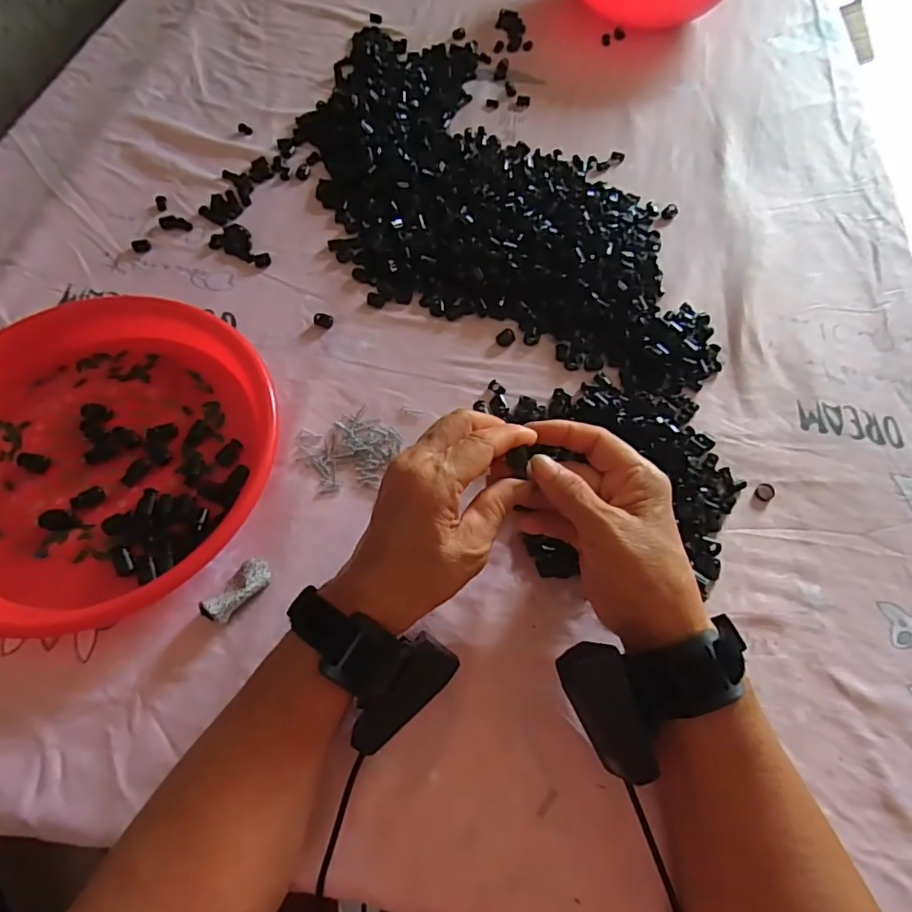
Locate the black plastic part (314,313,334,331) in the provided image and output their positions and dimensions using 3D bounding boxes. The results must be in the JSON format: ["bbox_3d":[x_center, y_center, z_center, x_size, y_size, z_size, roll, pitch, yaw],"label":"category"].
[{"bbox_3d":[-0.113,-0.117,0.466,0.017,0.004,0.014,18,65,6],"label":"black plastic part"}]

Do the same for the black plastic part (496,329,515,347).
[{"bbox_3d":[0.042,-0.102,0.464,0.016,0.005,0.015,2,64,-1],"label":"black plastic part"}]

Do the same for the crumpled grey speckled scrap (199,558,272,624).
[{"bbox_3d":[-0.142,0.088,0.356,0.022,0.015,0.047,34,54,13],"label":"crumpled grey speckled scrap"}]

